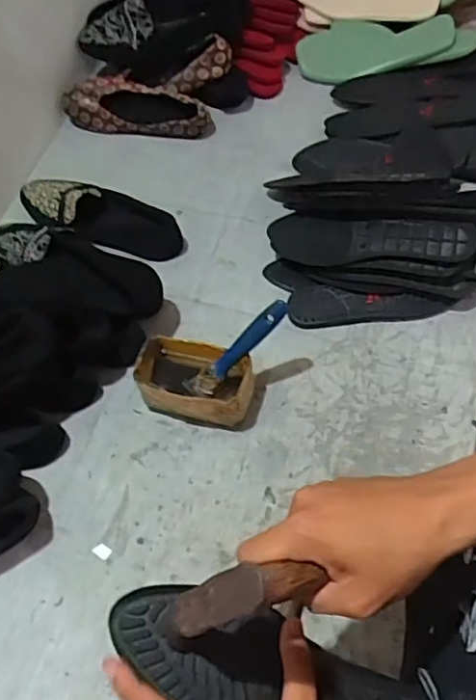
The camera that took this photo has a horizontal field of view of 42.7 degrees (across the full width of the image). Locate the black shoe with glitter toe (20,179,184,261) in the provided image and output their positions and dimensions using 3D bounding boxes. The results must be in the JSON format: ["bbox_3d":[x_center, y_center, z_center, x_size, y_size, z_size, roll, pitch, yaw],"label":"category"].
[{"bbox_3d":[-0.193,-0.182,0.834,0.251,0.050,0.089,23,63,17],"label":"black shoe with glitter toe"}]

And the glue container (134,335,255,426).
[{"bbox_3d":[-0.048,0.038,0.682,0.130,0.066,0.079,12,60,11],"label":"glue container"}]

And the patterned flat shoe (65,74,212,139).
[{"bbox_3d":[-0.157,-0.370,0.939,0.237,0.052,0.075,9,60,10],"label":"patterned flat shoe"}]

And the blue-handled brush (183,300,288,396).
[{"bbox_3d":[-0.001,0.001,0.651,0.153,0.013,0.026,-44,55,28],"label":"blue-handled brush"}]

